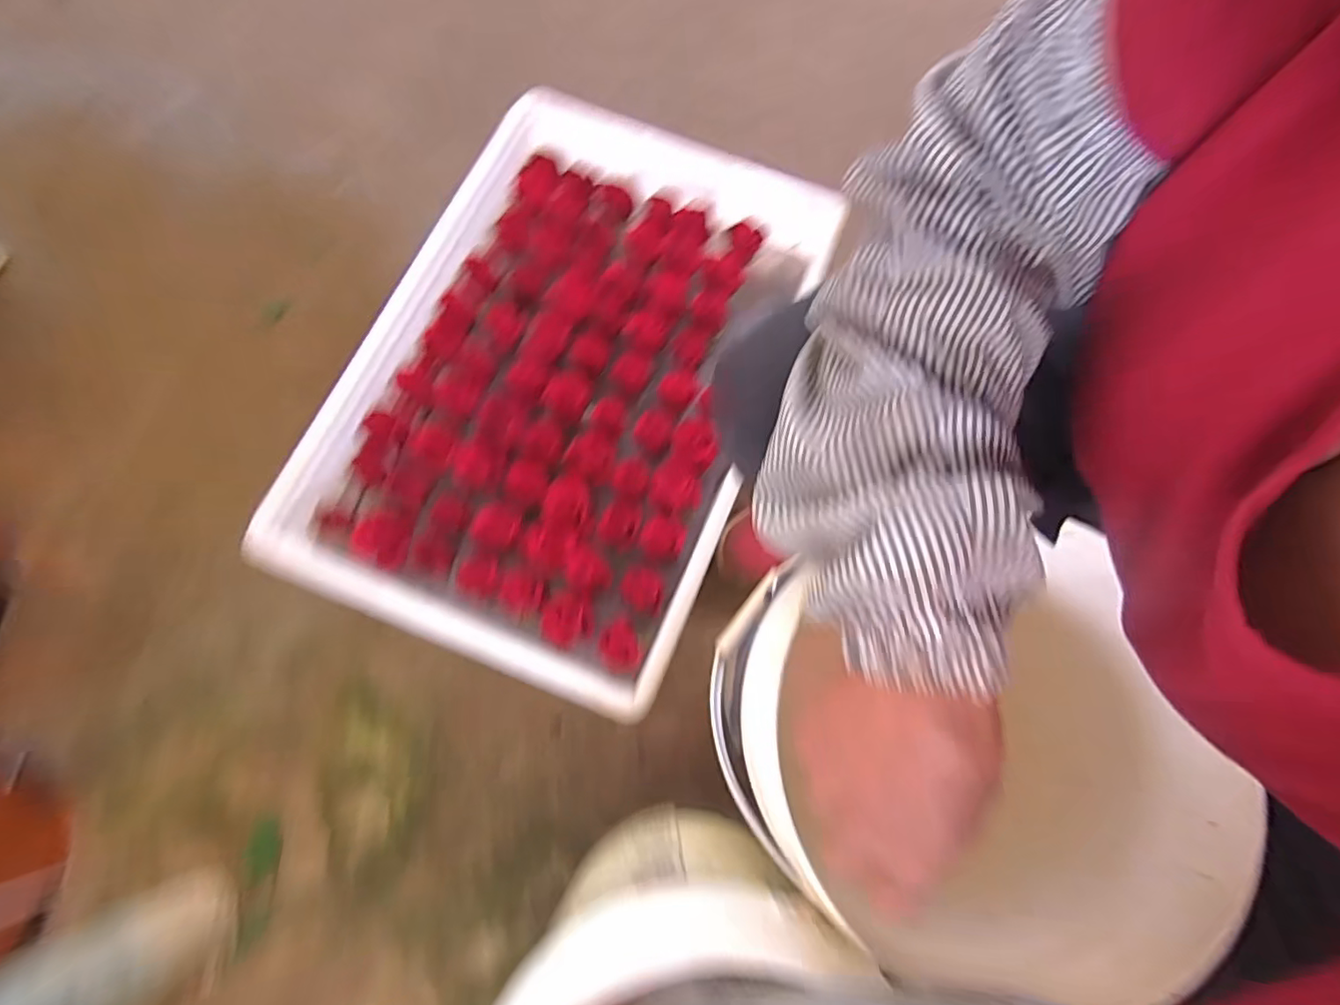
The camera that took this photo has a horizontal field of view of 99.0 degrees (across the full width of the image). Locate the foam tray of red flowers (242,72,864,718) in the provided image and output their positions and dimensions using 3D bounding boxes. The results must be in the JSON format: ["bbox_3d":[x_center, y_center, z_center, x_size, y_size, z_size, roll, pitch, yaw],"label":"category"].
[{"bbox_3d":[-0.120,-0.159,0.665,0.455,0.073,0.652,22,76,5],"label":"foam tray of red flowers"}]

